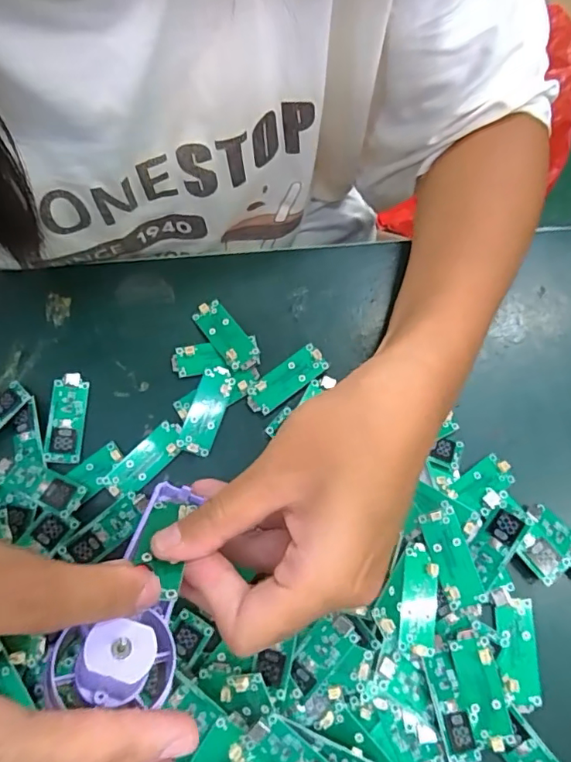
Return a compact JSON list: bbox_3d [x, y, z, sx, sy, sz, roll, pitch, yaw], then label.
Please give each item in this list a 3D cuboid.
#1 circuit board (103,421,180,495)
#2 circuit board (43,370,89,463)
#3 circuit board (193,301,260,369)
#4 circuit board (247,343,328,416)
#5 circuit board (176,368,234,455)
[{"bbox_3d":[-0.078,0.044,0.291,0.019,0.004,0.046,41,76,14],"label":"circuit board"},{"bbox_3d":[-0.126,0.021,0.299,0.018,0.006,0.052,0,71,1],"label":"circuit board"},{"bbox_3d":[-0.035,-0.028,0.313,0.021,0.007,0.050,-35,74,-11],"label":"circuit board"},{"bbox_3d":[0.001,-0.001,0.303,0.050,0.004,0.019,-37,74,-11],"label":"circuit board"},{"bbox_3d":[-0.045,0.017,0.298,0.018,0.004,0.050,19,79,-4],"label":"circuit board"}]

